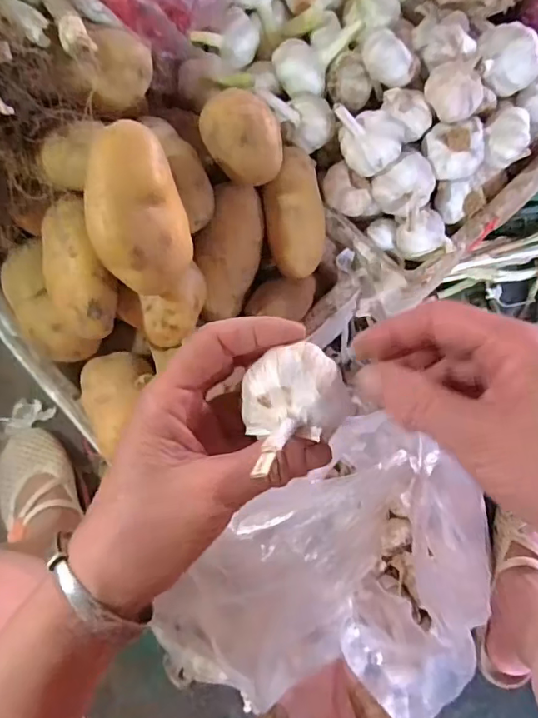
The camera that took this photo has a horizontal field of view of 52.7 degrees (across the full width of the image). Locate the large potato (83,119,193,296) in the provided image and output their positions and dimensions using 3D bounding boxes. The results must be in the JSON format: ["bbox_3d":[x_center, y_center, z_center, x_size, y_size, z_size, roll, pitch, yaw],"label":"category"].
[{"bbox_3d":[-0.105,-0.111,0.418,0.071,0.058,0.122,-28,107,-29],"label":"large potato"}]

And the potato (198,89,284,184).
[{"bbox_3d":[-0.022,-0.189,0.460,0.054,0.044,0.070,-42,76,-13],"label":"potato"}]

